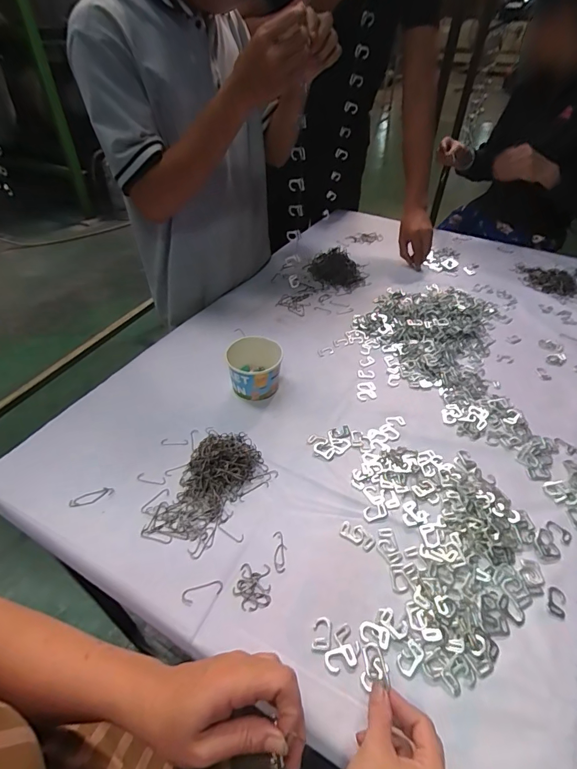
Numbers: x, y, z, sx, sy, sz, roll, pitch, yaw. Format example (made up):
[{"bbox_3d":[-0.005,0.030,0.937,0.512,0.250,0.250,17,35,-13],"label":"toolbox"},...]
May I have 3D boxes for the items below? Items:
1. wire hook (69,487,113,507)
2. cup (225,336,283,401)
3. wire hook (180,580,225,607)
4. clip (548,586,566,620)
[{"bbox_3d":[-0.265,0.152,0.533,0.055,0.004,0.017,-18,47,-18],"label":"wire hook"},{"bbox_3d":[-0.056,-0.024,0.671,0.085,0.079,0.093,0,44,0],"label":"cup"},{"bbox_3d":[-0.097,0.235,0.447,0.046,0.004,0.017,-15,46,-16],"label":"wire hook"},{"bbox_3d":[0.299,0.242,0.439,0.018,0.004,0.034,19,47,18],"label":"clip"}]

